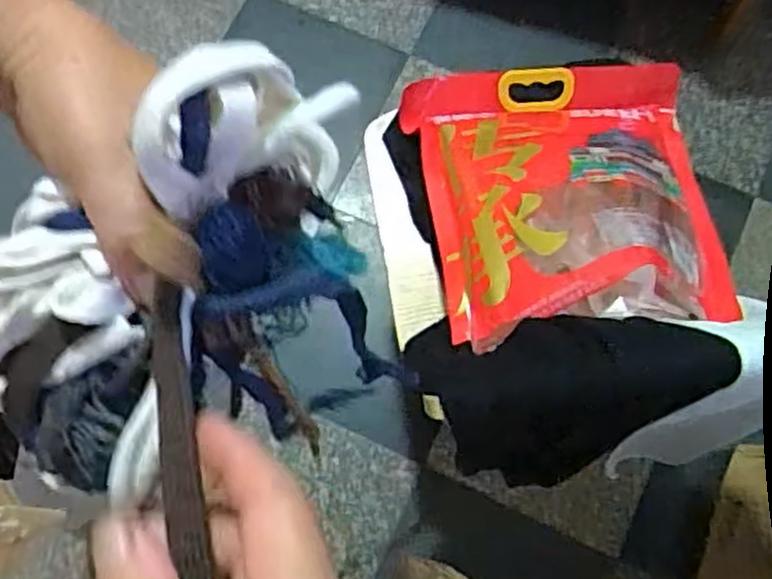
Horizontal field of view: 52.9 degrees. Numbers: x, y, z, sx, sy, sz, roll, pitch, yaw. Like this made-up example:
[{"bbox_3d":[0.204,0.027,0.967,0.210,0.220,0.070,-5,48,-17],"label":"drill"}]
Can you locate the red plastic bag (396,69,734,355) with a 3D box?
[{"bbox_3d":[0.180,-0.091,0.732,0.289,0.127,0.355,-11,38,-1],"label":"red plastic bag"}]

